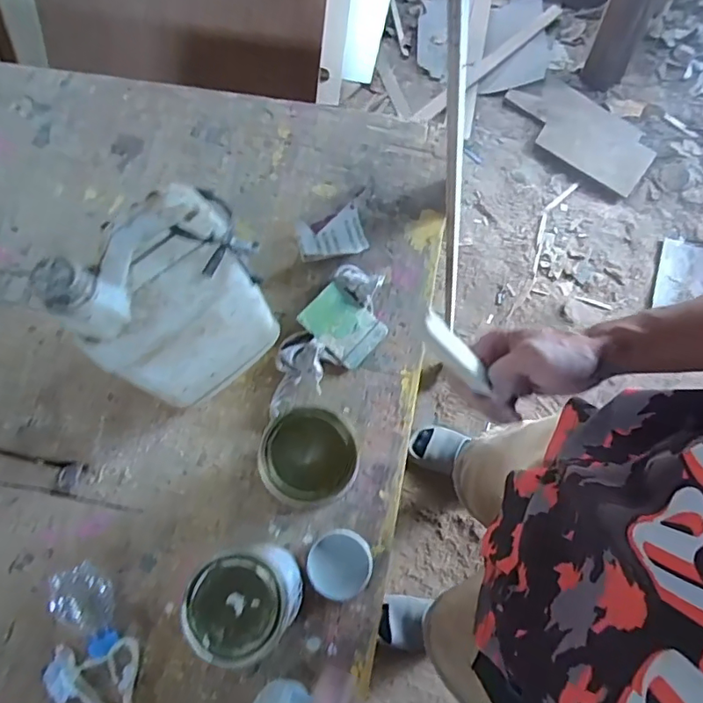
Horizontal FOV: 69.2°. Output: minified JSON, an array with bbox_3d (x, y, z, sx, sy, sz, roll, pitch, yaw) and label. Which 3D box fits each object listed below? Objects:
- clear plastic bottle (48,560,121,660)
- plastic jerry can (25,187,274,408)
[{"bbox_3d":[-0.318,0.311,0.616,0.105,0.057,0.060,43,75,14],"label":"clear plastic bottle"},{"bbox_3d":[-0.193,-0.053,0.577,0.181,0.309,0.119,-35,74,-12],"label":"plastic jerry can"}]

